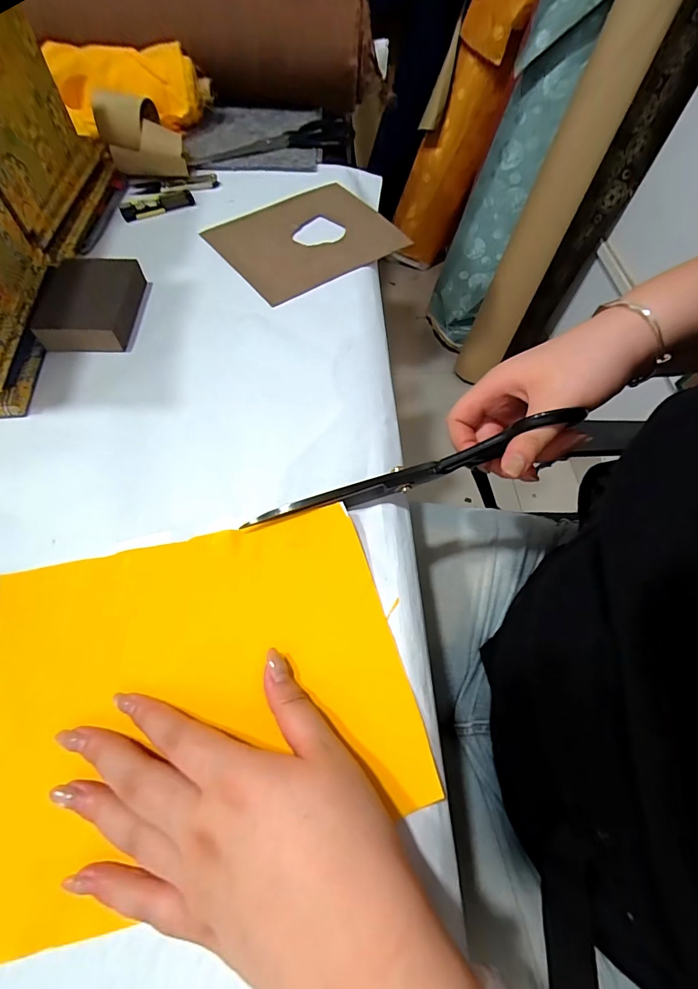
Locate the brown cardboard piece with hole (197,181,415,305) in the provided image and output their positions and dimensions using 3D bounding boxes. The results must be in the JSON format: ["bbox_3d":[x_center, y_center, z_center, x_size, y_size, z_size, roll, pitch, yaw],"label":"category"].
[{"bbox_3d":[-0.046,-0.296,0.470,0.185,0.011,0.144,-32,68,-19],"label":"brown cardboard piece with hole"}]

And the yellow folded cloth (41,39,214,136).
[{"bbox_3d":[-0.274,-0.524,0.533,0.185,0.062,0.086,-15,64,-12],"label":"yellow folded cloth"}]

